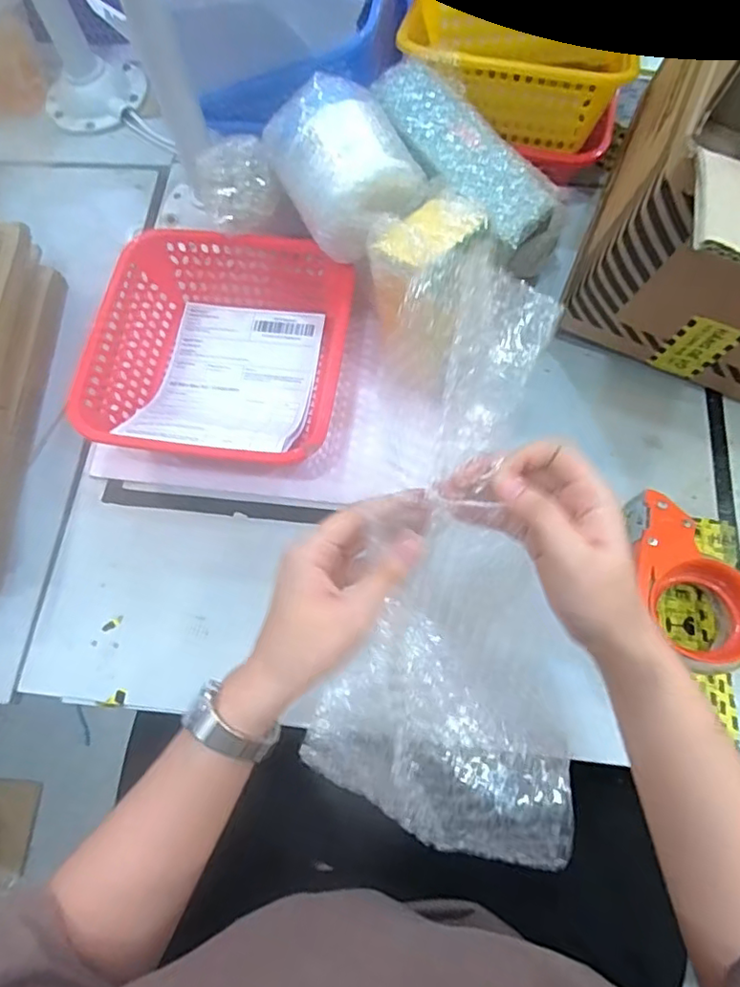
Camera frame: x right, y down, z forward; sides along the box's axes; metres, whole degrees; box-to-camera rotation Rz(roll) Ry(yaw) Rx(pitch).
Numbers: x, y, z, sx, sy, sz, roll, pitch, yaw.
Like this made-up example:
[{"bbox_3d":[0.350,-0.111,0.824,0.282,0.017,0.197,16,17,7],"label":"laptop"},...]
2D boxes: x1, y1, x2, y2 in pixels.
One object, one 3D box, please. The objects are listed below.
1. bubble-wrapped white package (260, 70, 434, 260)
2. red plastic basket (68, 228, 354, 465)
[{"bbox_3d":[-0.015,-0.267,0.480,0.101,0.077,0.141,-30,72,-8],"label":"bubble-wrapped white package"},{"bbox_3d":[-0.133,-0.128,0.545,0.218,0.083,0.221,8,71,5],"label":"red plastic basket"}]

